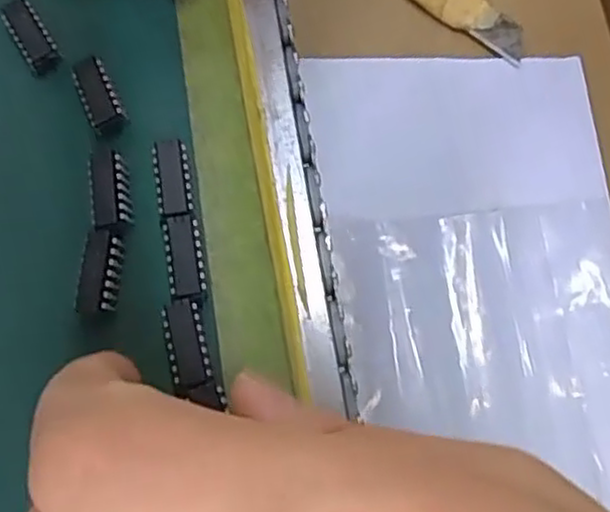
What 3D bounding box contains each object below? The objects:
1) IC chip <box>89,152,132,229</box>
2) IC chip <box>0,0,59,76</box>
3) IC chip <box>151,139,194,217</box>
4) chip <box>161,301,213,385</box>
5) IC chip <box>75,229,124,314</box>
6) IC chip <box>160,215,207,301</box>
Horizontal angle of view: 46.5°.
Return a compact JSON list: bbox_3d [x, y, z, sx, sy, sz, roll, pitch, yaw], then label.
[{"bbox_3d":[-0.046,-0.015,0.167,0.009,0.005,0.018,-9,73,-8],"label":"IC chip"},{"bbox_3d":[-0.070,-0.057,0.181,0.009,0.004,0.020,-31,77,-13],"label":"IC chip"},{"bbox_3d":[-0.031,-0.017,0.167,0.008,0.007,0.018,-8,73,-7],"label":"IC chip"},{"bbox_3d":[-0.026,0.019,0.157,0.008,0.005,0.018,-12,74,-9],"label":"chip"},{"bbox_3d":[-0.046,0.004,0.162,0.009,0.005,0.019,3,72,-4],"label":"IC chip"},{"bbox_3d":[-0.027,0.001,0.162,0.008,0.006,0.019,-9,73,-7],"label":"IC chip"}]

